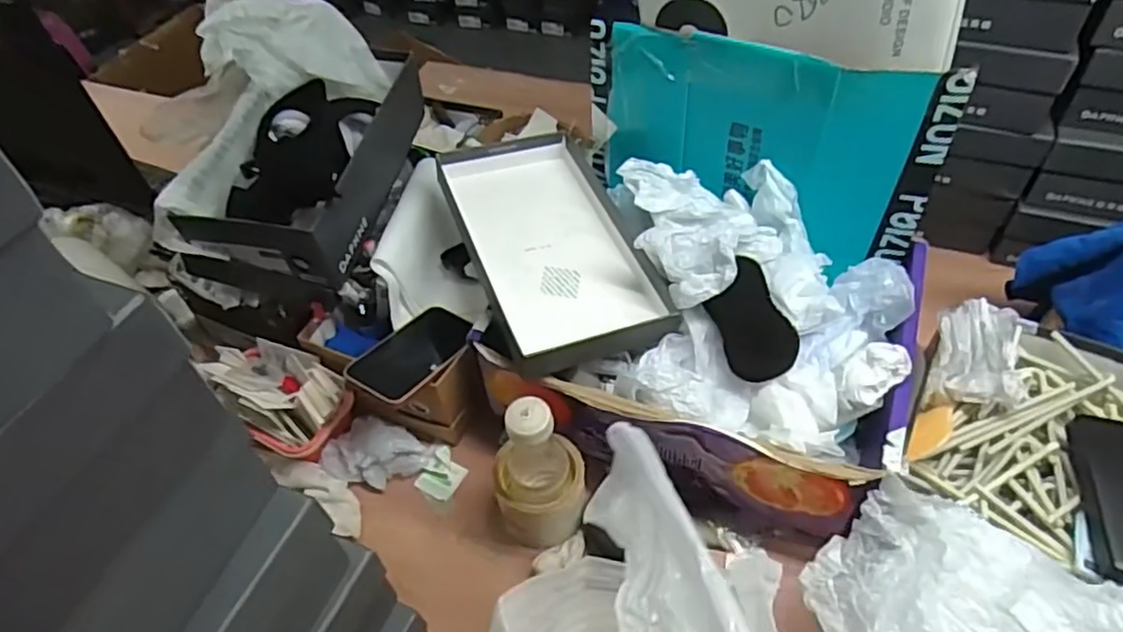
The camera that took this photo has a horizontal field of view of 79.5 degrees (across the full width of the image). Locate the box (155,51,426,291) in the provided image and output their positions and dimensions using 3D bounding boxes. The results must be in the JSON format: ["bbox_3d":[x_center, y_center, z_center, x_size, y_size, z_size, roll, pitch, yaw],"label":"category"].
[{"bbox_3d":[-0.286,-0.180,0.775,0.179,0.120,0.297,6,49,10],"label":"box"}]

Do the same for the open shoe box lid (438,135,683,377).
[{"bbox_3d":[-0.016,-0.087,0.738,0.176,0.063,0.331,-19,50,-11],"label":"open shoe box lid"}]

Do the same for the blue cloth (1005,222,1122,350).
[{"bbox_3d":[0.567,-0.043,0.699,0.084,0.120,0.146,-28,52,-18],"label":"blue cloth"}]

